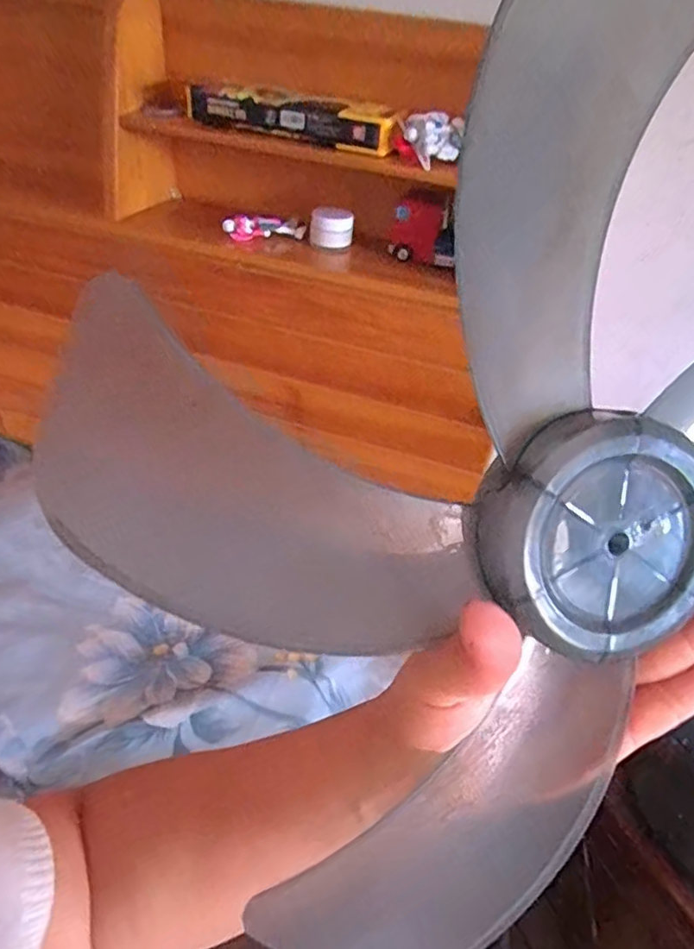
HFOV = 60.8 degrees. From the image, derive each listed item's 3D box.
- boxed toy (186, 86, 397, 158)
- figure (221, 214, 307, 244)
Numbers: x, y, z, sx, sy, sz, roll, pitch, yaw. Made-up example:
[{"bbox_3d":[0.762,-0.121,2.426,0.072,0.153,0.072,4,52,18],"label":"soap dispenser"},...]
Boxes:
[{"bbox_3d":[-0.070,-0.420,0.705,0.259,0.051,0.061,14,40,9],"label":"boxed toy"},{"bbox_3d":[-0.106,-0.318,0.763,0.103,0.028,0.020,-1,40,-9],"label":"figure"}]

